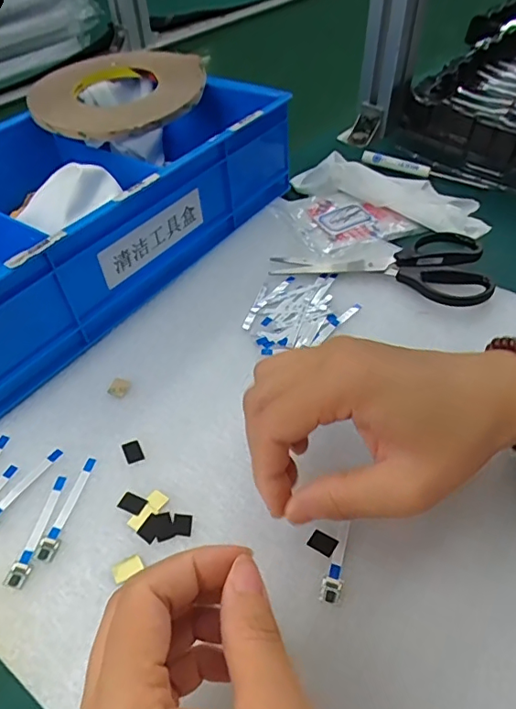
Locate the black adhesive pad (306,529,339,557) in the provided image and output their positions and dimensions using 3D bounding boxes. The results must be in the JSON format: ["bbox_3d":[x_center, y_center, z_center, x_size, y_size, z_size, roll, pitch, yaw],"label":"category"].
[{"bbox_3d":[0.033,0.097,0.263,0.014,0.004,0.009,23,54,18],"label":"black adhesive pad"}]

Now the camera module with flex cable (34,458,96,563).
[{"bbox_3d":[-0.104,0.082,0.278,0.009,0.004,0.060,10,51,8],"label":"camera module with flex cable"}]

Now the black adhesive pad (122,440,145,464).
[{"bbox_3d":[-0.074,0.057,0.300,0.010,0.004,0.015,-22,54,-18],"label":"black adhesive pad"}]

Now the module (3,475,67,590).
[{"bbox_3d":[-0.116,0.092,0.270,0.011,0.004,0.060,10,51,8],"label":"module"}]

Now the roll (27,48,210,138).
[{"bbox_3d":[-0.124,-0.245,0.464,0.149,0.015,0.160,0,50,0],"label":"roll"}]

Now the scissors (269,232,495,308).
[{"bbox_3d":[0.097,-0.077,0.403,0.159,0.014,0.076,11,51,9],"label":"scissors"}]

